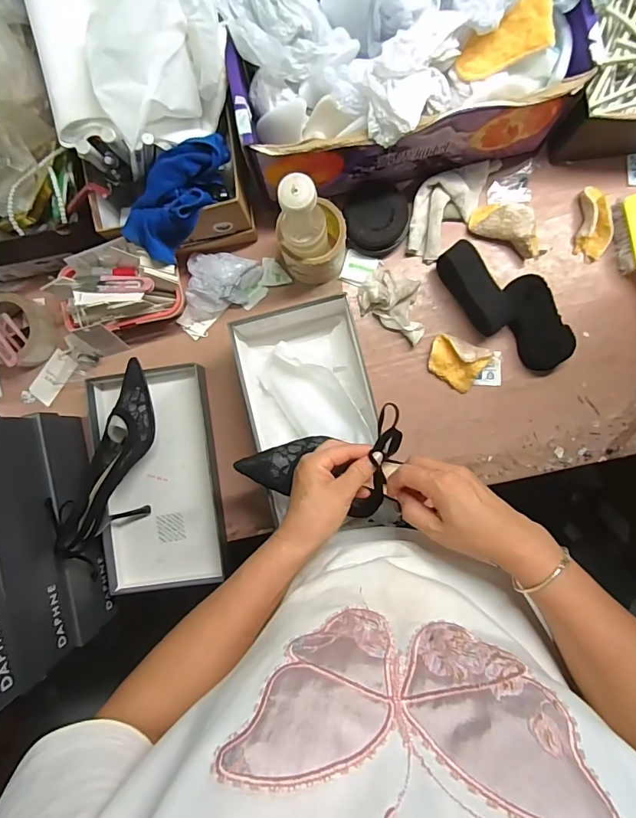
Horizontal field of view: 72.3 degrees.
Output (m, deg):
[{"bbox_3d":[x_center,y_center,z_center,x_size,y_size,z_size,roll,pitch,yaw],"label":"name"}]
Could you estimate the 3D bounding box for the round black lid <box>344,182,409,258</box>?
[{"bbox_3d":[0.082,-0.264,0.601,0.087,0.046,0.097,1,89,3],"label":"round black lid"}]

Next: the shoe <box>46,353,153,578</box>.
[{"bbox_3d":[-0.273,0.068,0.582,0.086,0.094,0.264,12,90,3],"label":"shoe"}]

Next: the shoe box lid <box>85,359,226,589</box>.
[{"bbox_3d":[-0.221,0.098,0.615,0.161,0.040,0.304,-8,89,3],"label":"shoe box lid"}]

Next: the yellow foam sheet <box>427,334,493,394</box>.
[{"bbox_3d":[0.189,-0.063,0.600,0.072,0.034,0.060,25,90,3],"label":"yellow foam sheet"}]

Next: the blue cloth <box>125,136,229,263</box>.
[{"bbox_3d":[-0.170,-0.262,0.532,0.079,0.046,0.160,39,103,3],"label":"blue cloth"}]

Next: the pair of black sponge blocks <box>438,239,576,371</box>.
[{"bbox_3d":[0.250,-0.139,0.579,0.209,0.052,0.097,30,91,3],"label":"pair of black sponge blocks"}]

